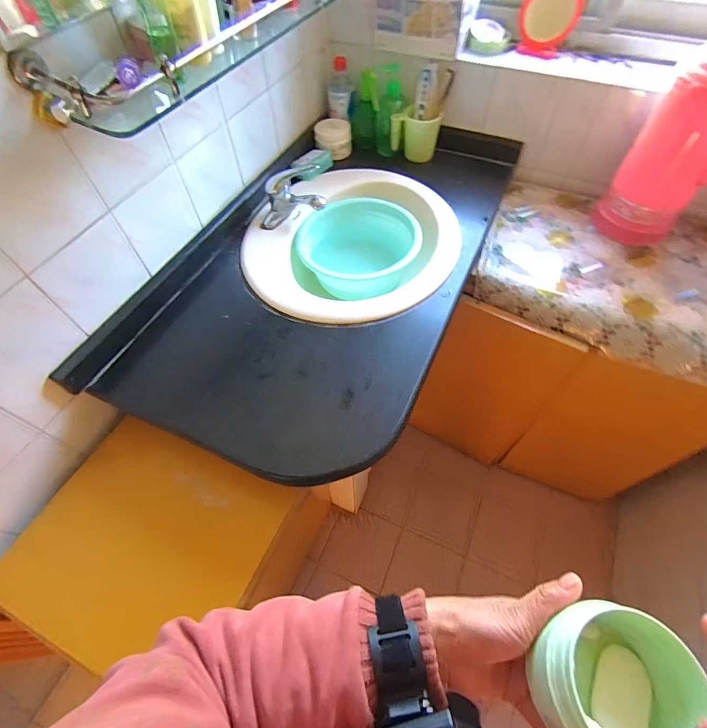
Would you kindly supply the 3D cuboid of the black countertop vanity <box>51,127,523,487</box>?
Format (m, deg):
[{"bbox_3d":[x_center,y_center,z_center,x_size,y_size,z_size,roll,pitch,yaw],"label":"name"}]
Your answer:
[{"bbox_3d":[-0.027,-0.226,0.774,0.505,0.082,0.904,21,62,15],"label":"black countertop vanity"}]

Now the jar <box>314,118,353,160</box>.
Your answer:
[{"bbox_3d":[-0.050,-0.565,0.954,0.091,0.061,0.087,-7,59,-1],"label":"jar"}]

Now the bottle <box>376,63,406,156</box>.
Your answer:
[{"bbox_3d":[0.090,-0.593,0.907,0.070,0.181,0.054,1,59,4],"label":"bottle"}]

